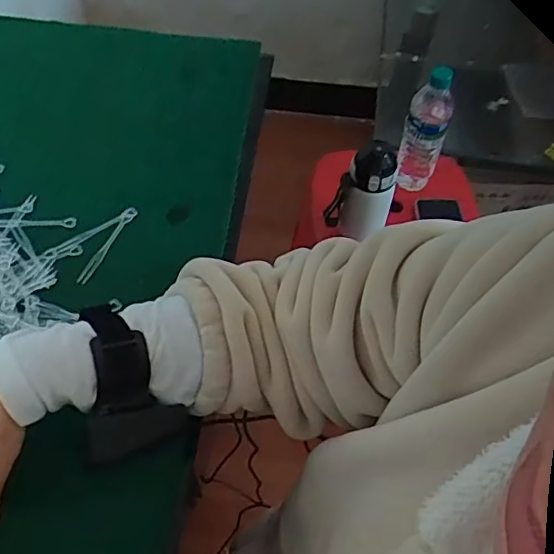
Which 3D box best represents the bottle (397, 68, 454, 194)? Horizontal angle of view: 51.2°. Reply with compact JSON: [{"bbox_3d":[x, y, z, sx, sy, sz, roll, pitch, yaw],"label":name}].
[{"bbox_3d":[0.237,-0.230,0.933,0.066,0.233,0.057,17,56,9],"label":"bottle"}]

